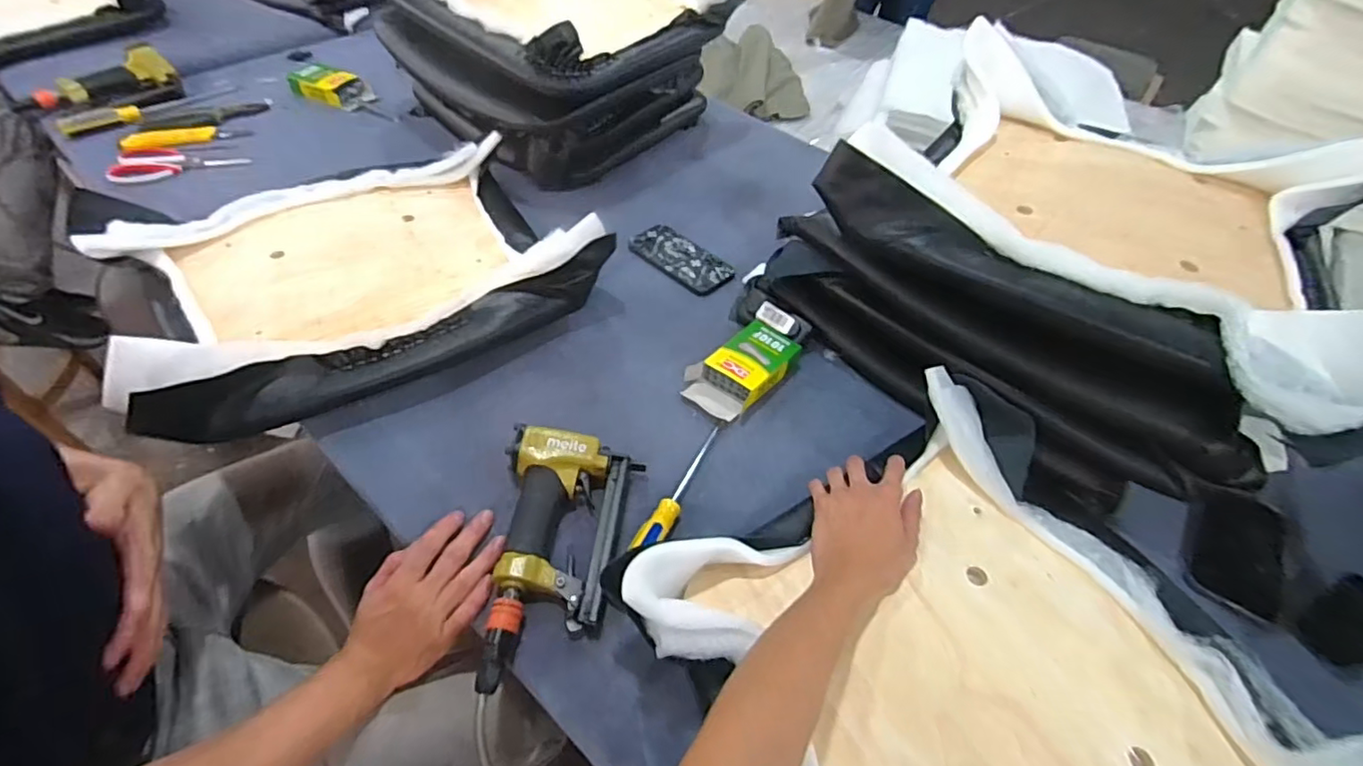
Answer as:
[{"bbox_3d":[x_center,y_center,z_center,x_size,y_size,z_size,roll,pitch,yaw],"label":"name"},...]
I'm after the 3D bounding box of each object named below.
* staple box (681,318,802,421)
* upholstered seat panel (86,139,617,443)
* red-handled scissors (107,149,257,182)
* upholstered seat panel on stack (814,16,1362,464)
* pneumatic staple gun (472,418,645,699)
[{"bbox_3d":[0.079,-0.019,0.775,0.090,0.040,0.151,38,57,24],"label":"staple box"},{"bbox_3d":[-0.423,-0.175,0.802,0.540,0.094,0.430,-26,57,-24],"label":"upholstered seat panel"},{"bbox_3d":[-0.856,-0.380,1.040,0.196,0.009,0.081,-16,62,-24],"label":"red-handled scissors"},{"bbox_3d":[0.482,-0.200,0.711,0.515,0.131,0.502,31,54,20],"label":"upholstered seat panel on stack"},{"bbox_3d":[-0.132,0.166,0.596,0.134,0.046,0.257,9,50,3],"label":"pneumatic staple gun"}]

